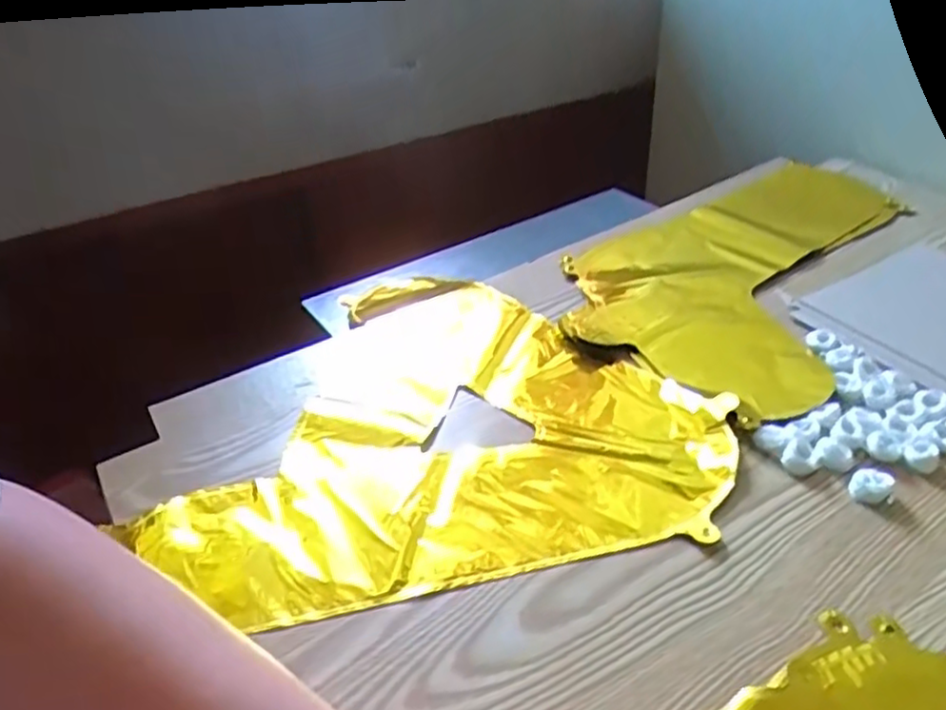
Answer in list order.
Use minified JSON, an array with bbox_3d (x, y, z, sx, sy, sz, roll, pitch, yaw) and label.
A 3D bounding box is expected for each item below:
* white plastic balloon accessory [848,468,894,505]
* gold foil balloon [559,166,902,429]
[{"bbox_3d":[0.232,0.077,0.404,0.021,0.011,0.023,-2,36,1],"label":"white plastic balloon accessory"},{"bbox_3d":[0.249,-0.093,0.626,0.235,0.020,0.403,26,45,34],"label":"gold foil balloon"}]

